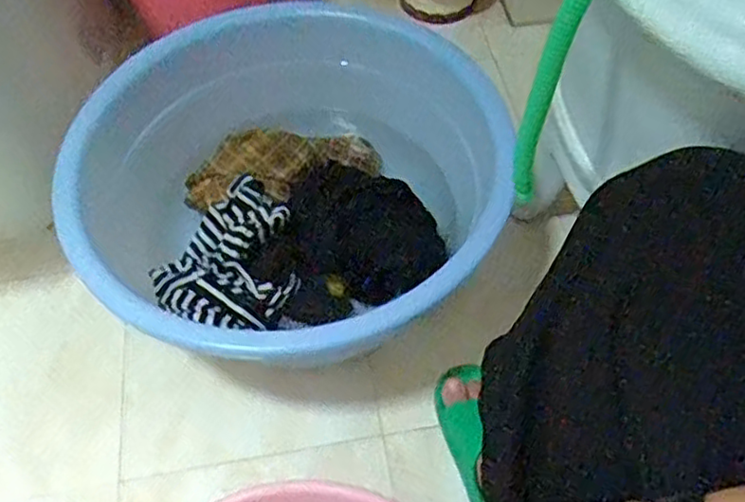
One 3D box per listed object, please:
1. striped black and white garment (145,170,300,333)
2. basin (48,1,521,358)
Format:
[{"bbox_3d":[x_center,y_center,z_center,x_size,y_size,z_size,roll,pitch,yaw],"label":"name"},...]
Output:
[{"bbox_3d":[-0.152,-0.003,0.754,0.166,0.075,0.206,27,62,18],"label":"striped black and white garment"},{"bbox_3d":[-0.102,-0.053,0.824,0.471,0.226,0.461,-1,57,1],"label":"basin"}]

